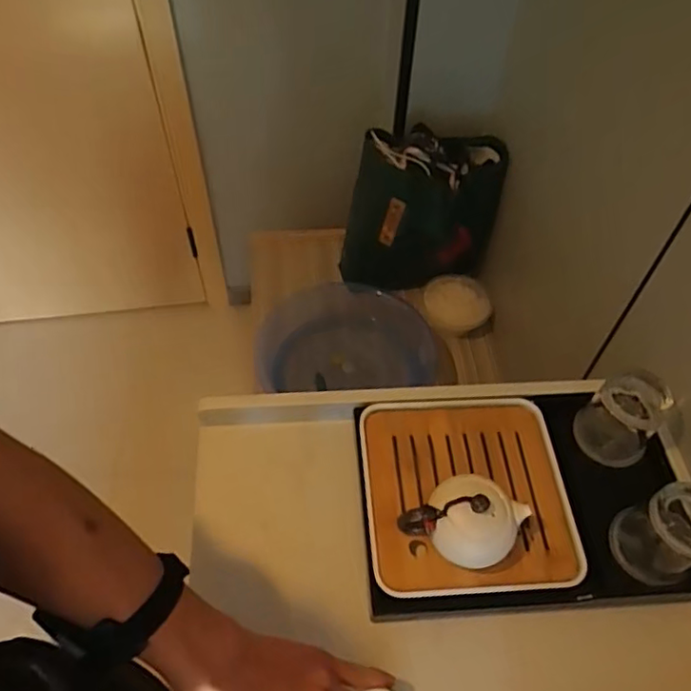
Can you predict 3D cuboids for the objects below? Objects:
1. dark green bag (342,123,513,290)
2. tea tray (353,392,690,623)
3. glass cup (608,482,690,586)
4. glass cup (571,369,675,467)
[{"bbox_3d":[0.142,-0.268,1.173,0.279,0.262,0.158,-7,55,-7],"label":"dark green bag"},{"bbox_3d":[0.176,0.152,0.619,0.317,0.037,0.215,-3,54,-4],"label":"tea tray"},{"bbox_3d":[0.296,0.180,0.566,0.062,0.107,0.069,-34,62,-23],"label":"glass cup"},{"bbox_3d":[0.297,0.073,0.639,0.073,0.095,0.071,1,54,-1],"label":"glass cup"}]

